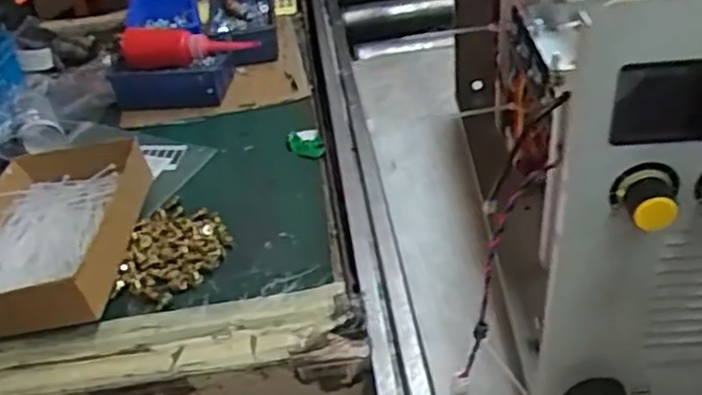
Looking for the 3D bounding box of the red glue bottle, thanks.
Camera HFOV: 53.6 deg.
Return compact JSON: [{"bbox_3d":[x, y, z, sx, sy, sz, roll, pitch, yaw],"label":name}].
[{"bbox_3d":[-0.210,-0.186,0.864,0.193,0.039,0.042,11,41,20],"label":"red glue bottle"}]

